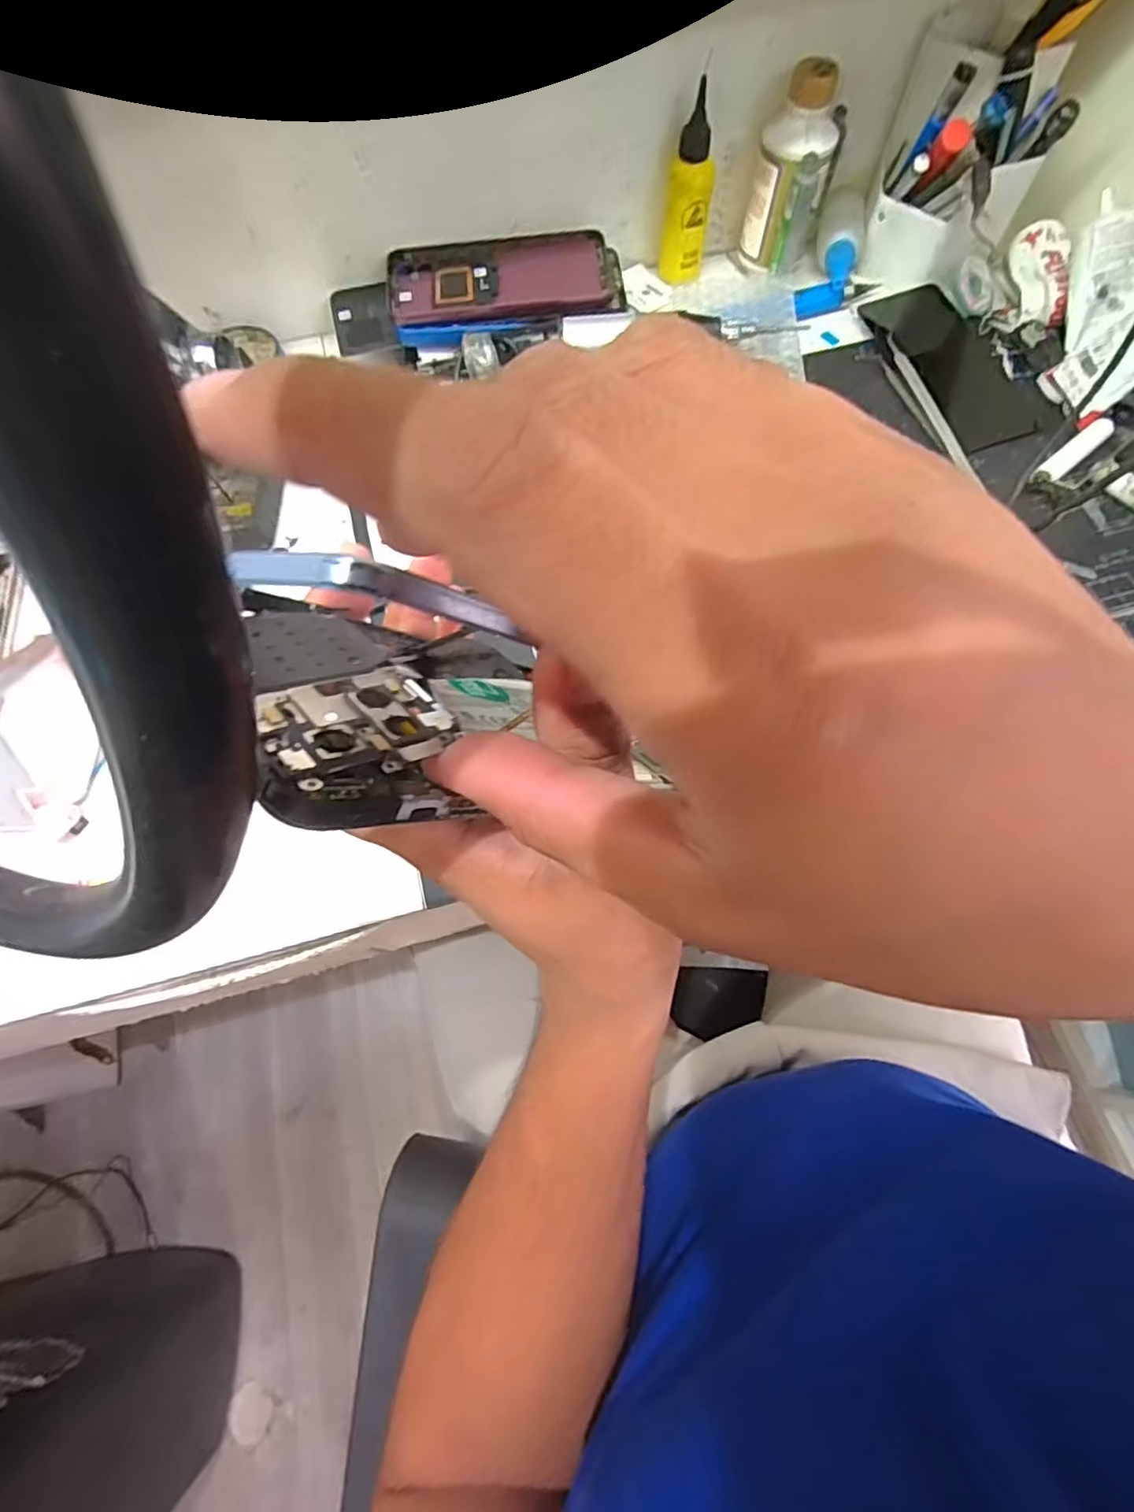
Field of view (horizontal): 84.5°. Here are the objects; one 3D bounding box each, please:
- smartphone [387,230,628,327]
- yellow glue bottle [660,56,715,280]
[{"bbox_3d":[-0.047,-0.361,0.474,0.174,0.009,0.089,-3,70,1],"label":"smartphone"},{"bbox_3d":[0.094,-0.430,0.476,0.034,0.114,0.029,7,70,4],"label":"yellow glue bottle"}]

